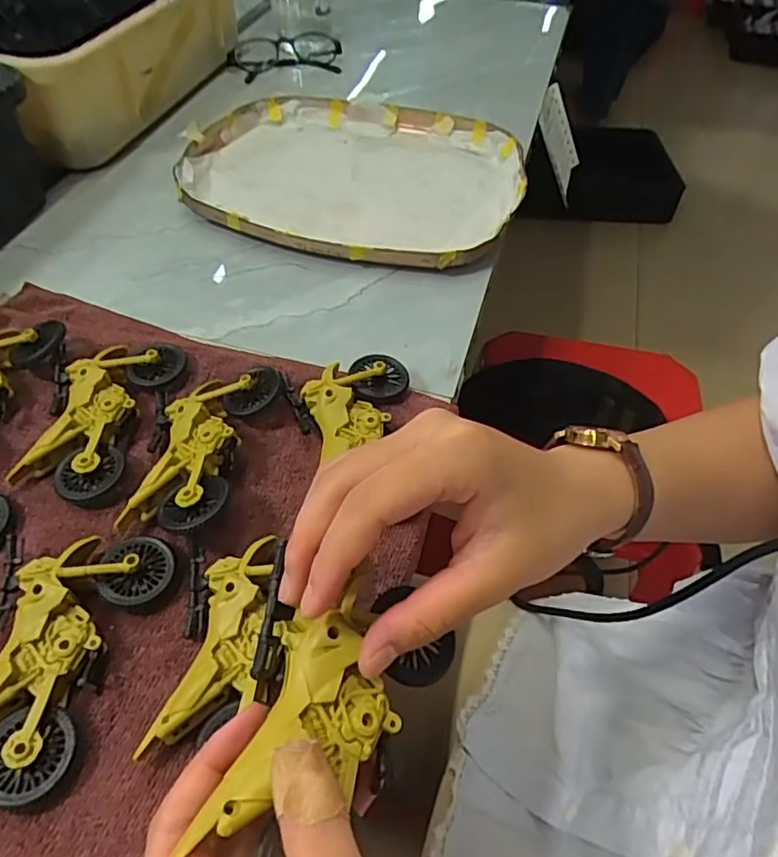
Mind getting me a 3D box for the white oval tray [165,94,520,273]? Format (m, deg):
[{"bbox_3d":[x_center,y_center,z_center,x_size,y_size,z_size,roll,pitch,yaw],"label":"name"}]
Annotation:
[{"bbox_3d":[-0.033,-0.233,0.552,0.301,0.030,0.242,13,52,7],"label":"white oval tray"}]

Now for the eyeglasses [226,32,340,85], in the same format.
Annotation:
[{"bbox_3d":[-0.122,-0.437,0.717,0.135,0.036,0.054,-16,54,-17],"label":"eyeglasses"}]

